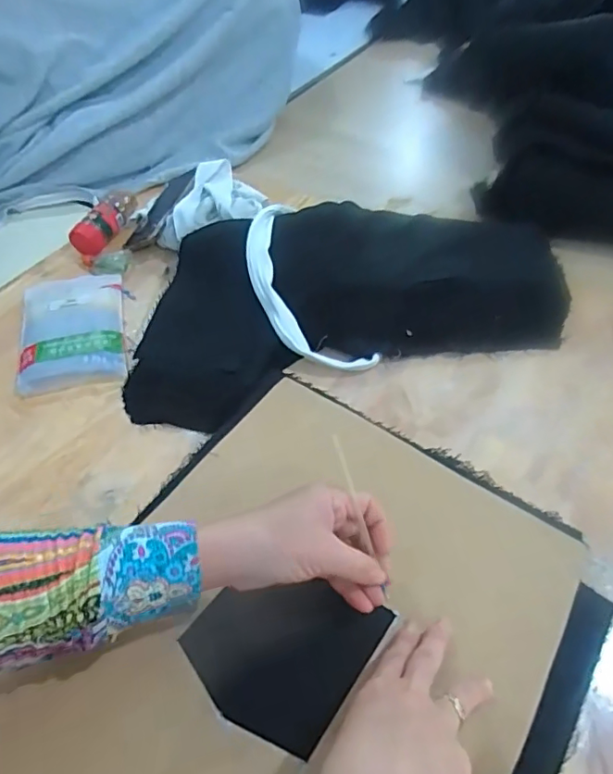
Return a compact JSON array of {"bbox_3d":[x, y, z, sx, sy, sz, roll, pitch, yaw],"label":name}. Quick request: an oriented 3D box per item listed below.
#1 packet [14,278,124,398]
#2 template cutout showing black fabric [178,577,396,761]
[{"bbox_3d":[-0.272,-0.069,0.617,0.113,0.020,0.180,-13,52,-7],"label":"packet"},{"bbox_3d":[-0.019,0.183,0.384,0.113,0.005,0.110,30,59,23],"label":"template cutout showing black fabric"}]

